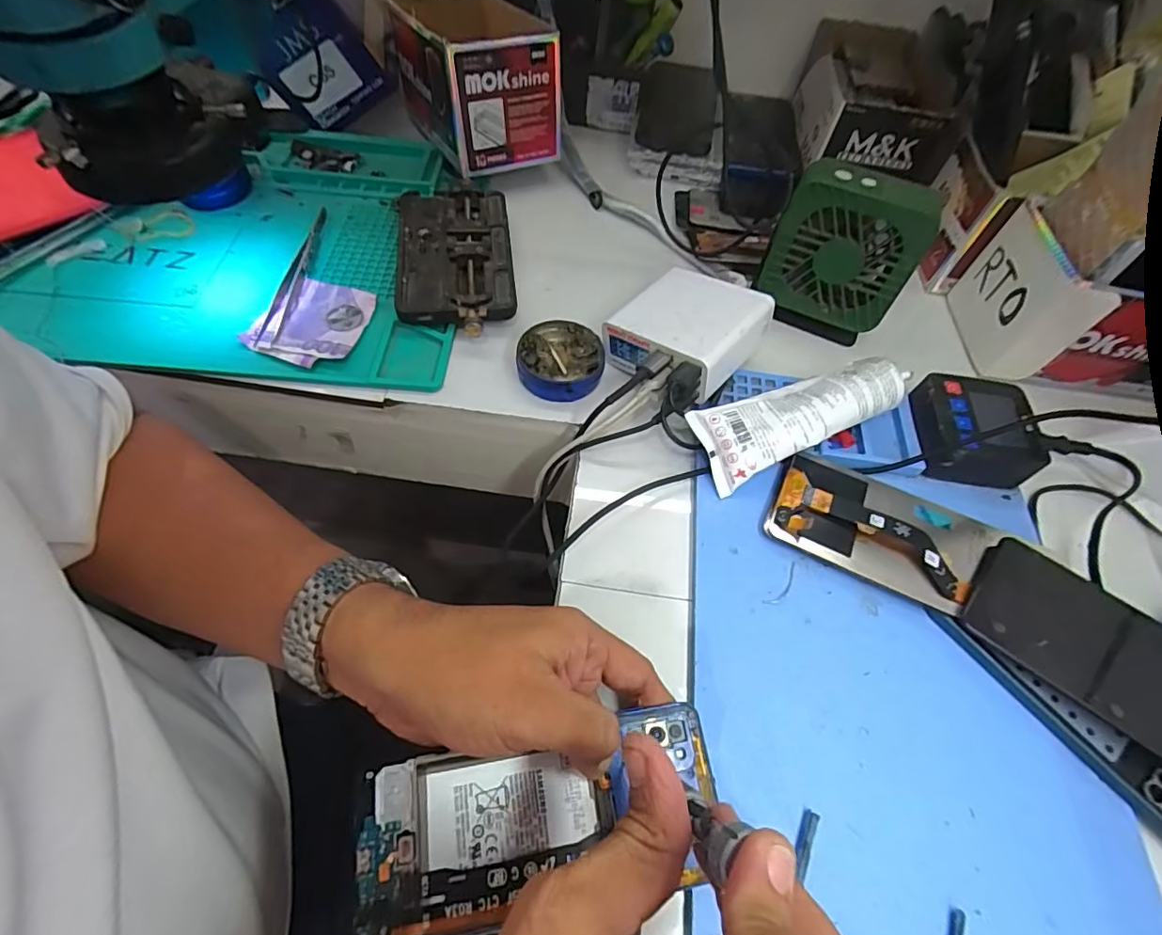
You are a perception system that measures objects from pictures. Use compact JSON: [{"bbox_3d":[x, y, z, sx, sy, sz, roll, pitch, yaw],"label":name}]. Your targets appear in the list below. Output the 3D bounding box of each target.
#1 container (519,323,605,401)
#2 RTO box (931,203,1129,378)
[{"bbox_3d":[-0.015,-0.075,0.383,0.059,0.022,0.058,2,58,-4],"label":"container"},{"bbox_3d":[0.334,-0.137,0.414,0.041,0.081,0.113,-2,61,-4],"label":"RTO box"}]

